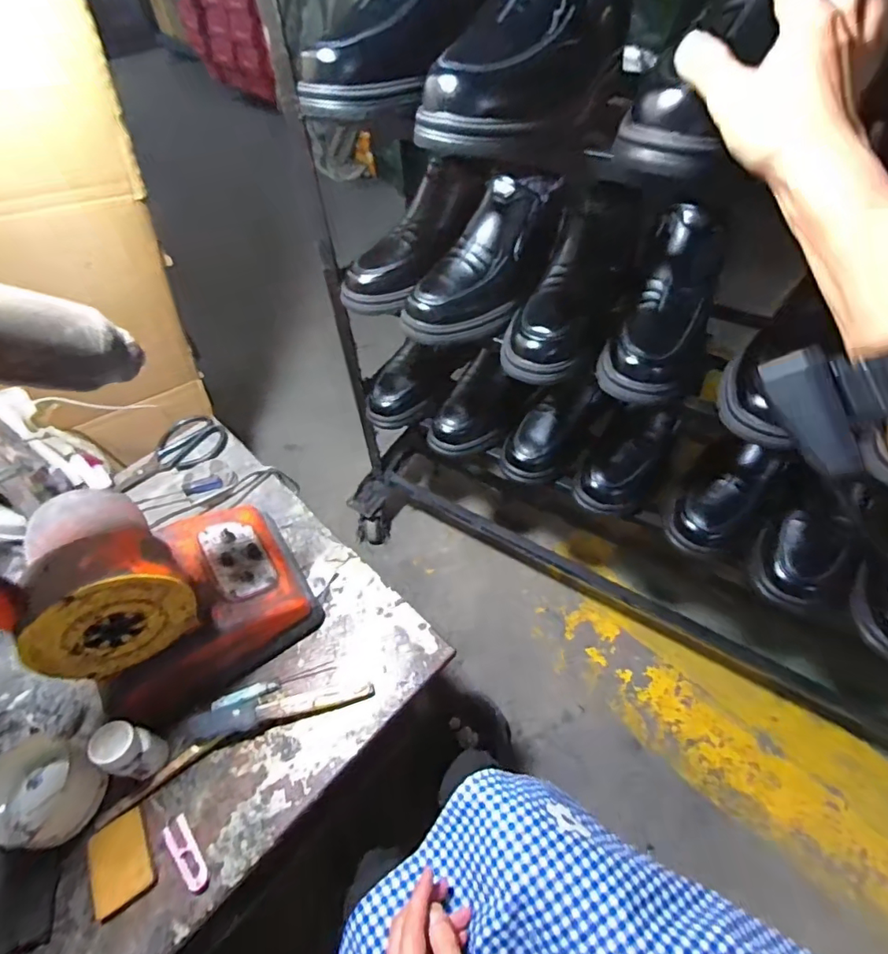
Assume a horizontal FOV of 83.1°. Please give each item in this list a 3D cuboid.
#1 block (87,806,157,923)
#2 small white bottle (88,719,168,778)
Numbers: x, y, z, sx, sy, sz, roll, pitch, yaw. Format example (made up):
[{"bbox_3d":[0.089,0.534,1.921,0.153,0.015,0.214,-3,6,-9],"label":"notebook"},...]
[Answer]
[{"bbox_3d":[-0.308,0.366,0.478,0.048,0.012,0.075,-28,57,-17],"label":"block"},{"bbox_3d":[-0.313,0.272,0.501,0.032,0.083,0.038,26,59,20],"label":"small white bottle"}]

